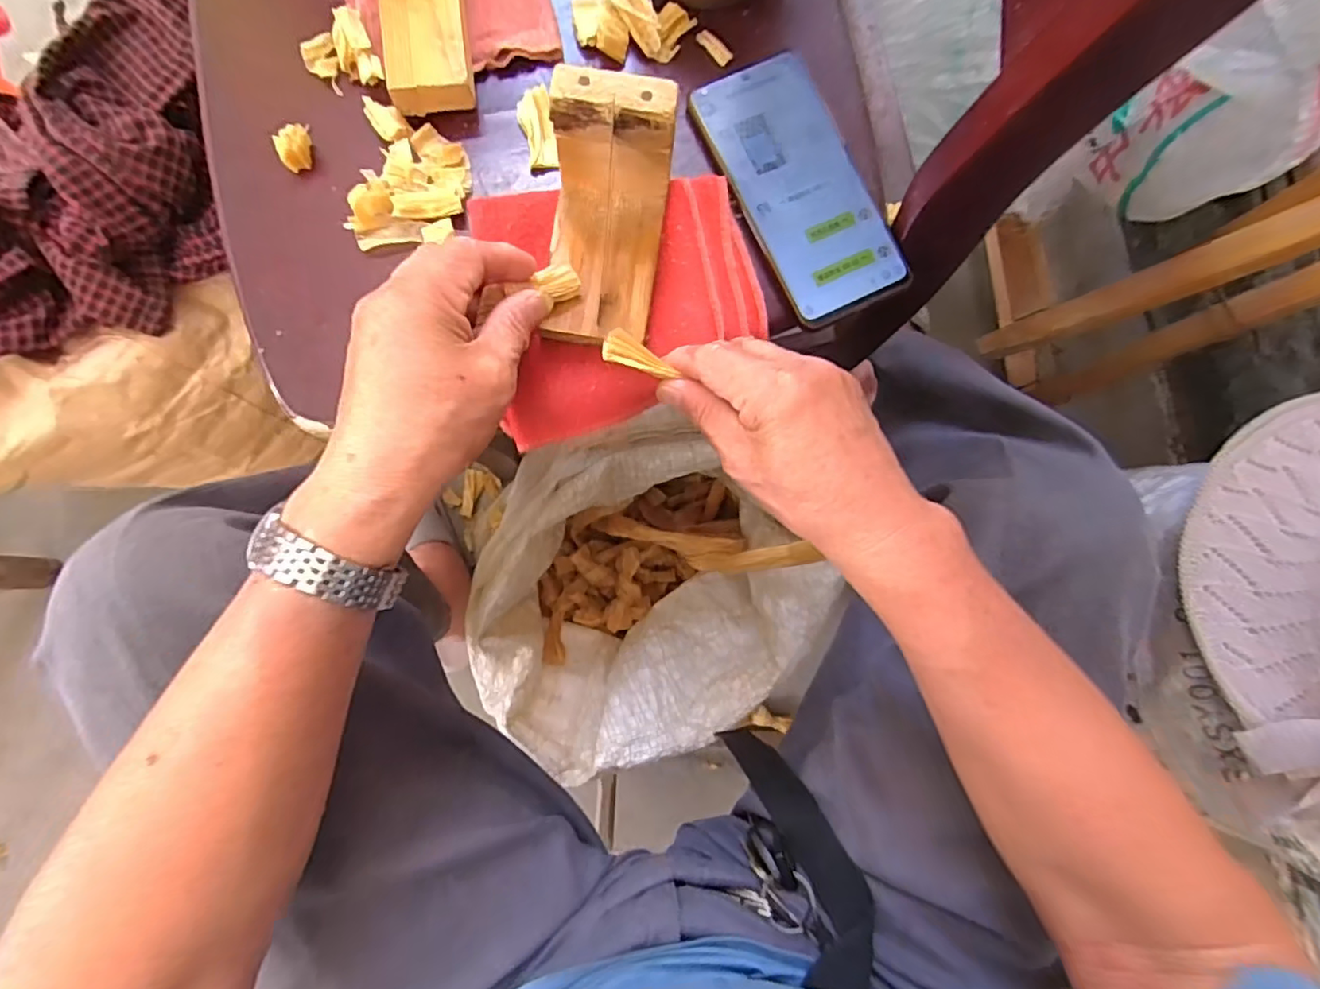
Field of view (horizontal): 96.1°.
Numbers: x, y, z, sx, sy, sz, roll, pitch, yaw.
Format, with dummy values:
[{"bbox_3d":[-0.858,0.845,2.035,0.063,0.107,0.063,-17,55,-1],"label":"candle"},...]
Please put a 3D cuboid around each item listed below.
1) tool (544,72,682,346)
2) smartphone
[{"bbox_3d":[-0.029,-0.141,0.306,0.060,0.069,0.108,9,84,-2],"label":"tool"},{"bbox_3d":[0.085,-0.184,0.357,0.076,0.006,0.159,-26,86,-5],"label":"smartphone"}]

